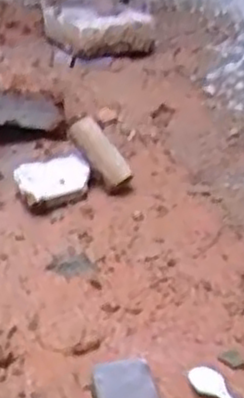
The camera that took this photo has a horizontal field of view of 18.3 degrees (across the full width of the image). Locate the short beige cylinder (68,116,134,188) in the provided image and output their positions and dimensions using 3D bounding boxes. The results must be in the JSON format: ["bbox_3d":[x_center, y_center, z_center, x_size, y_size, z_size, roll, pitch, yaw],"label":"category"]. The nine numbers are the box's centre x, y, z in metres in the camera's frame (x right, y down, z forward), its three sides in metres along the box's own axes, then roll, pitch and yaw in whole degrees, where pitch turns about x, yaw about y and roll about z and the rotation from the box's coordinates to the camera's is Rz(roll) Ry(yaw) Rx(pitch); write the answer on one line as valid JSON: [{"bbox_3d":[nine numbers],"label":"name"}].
[{"bbox_3d":[-0.038,-0.085,1.357,0.052,0.042,0.146,-24,63,-33],"label":"short beige cylinder"}]

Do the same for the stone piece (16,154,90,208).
[{"bbox_3d":[-0.123,-0.033,1.346,0.124,0.054,0.088,-16,34,-20],"label":"stone piece"}]

